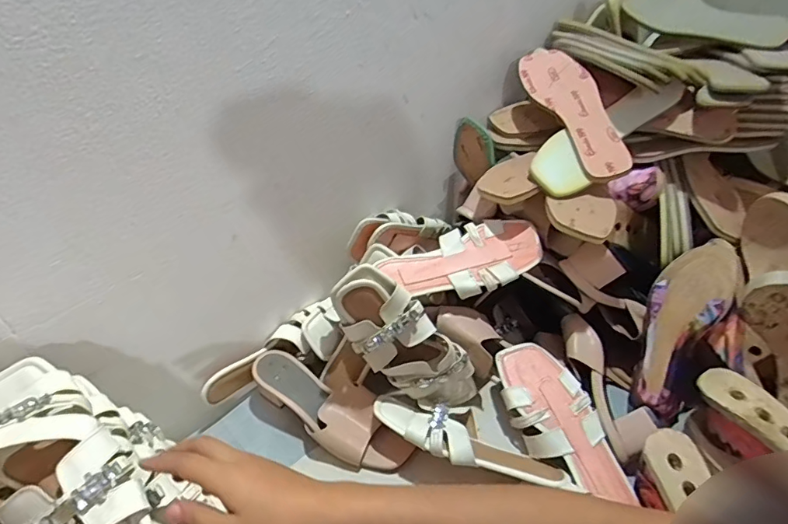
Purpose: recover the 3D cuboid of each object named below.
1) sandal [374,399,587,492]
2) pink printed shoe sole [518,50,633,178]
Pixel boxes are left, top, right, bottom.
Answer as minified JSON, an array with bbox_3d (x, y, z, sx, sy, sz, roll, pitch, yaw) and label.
[{"bbox_3d":[0.092,0.219,0.593,0.243,0.056,0.089,17,47,22],"label":"sandal"},{"bbox_3d":[0.249,-0.216,0.664,0.076,0.014,0.242,-25,62,5],"label":"pink printed shoe sole"}]

